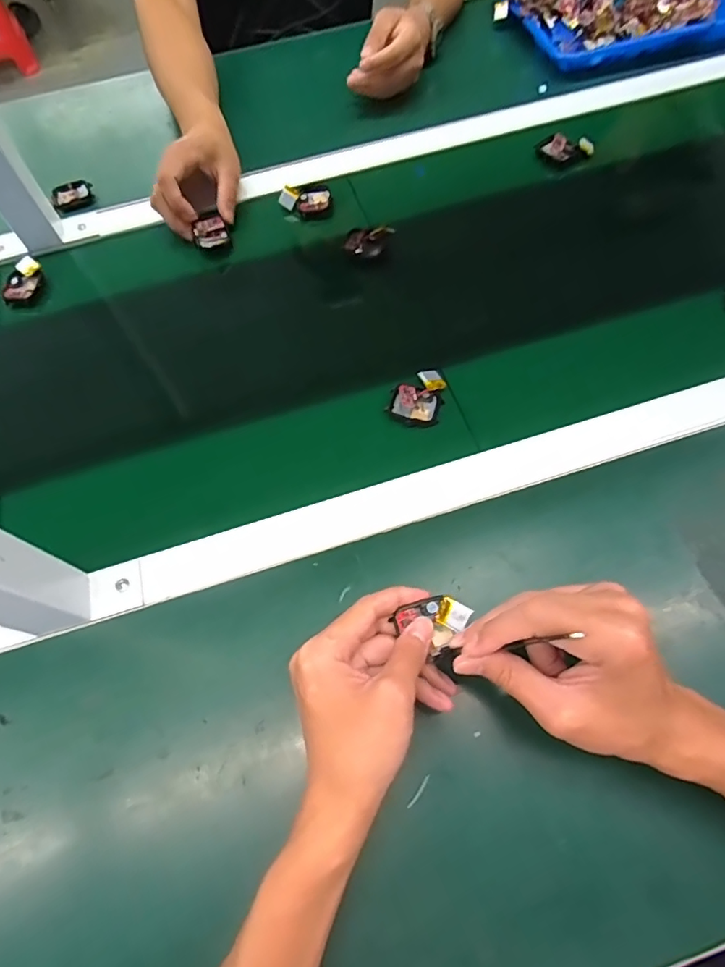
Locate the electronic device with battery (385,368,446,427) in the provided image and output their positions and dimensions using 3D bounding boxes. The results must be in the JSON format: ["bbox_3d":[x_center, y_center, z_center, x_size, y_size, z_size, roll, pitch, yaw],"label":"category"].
[{"bbox_3d":[0.049,-0.077,0.461,0.045,0.020,0.057,13,65,10],"label":"electronic device with battery"}]

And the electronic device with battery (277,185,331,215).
[{"bbox_3d":[-0.064,-0.323,0.581,0.056,0.022,0.033,-15,63,-4],"label":"electronic device with battery"}]

